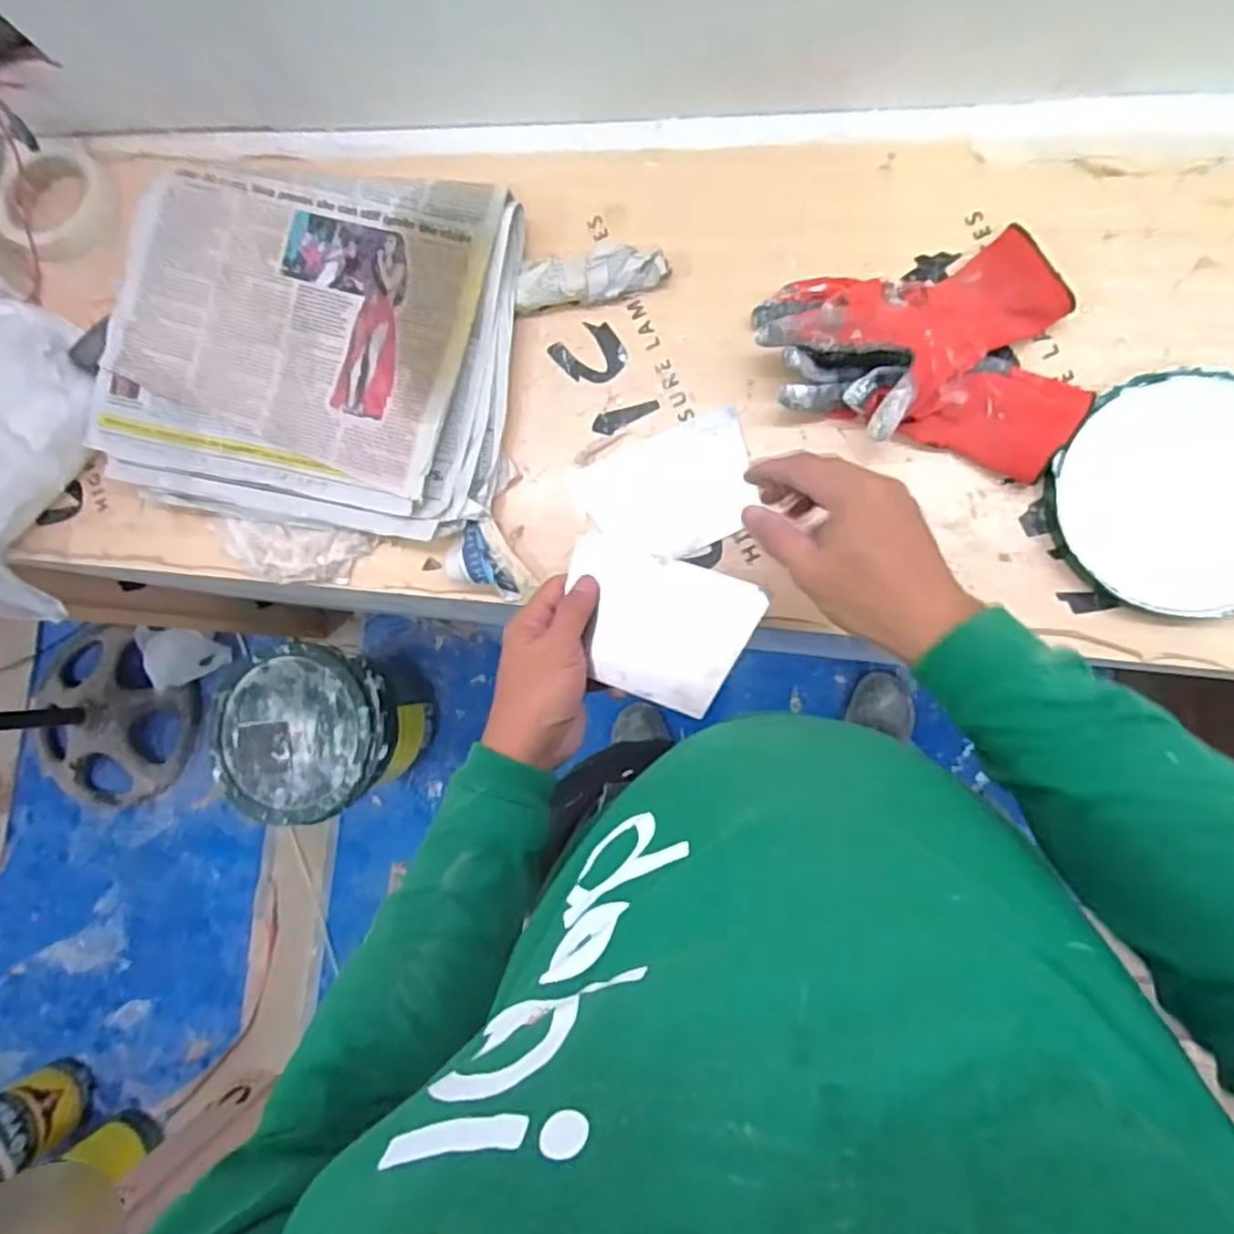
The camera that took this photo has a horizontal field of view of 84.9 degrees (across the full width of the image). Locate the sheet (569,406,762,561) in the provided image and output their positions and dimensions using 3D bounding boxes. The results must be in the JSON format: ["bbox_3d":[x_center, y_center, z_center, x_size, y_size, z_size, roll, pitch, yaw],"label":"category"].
[{"bbox_3d":[0.043,-0.098,0.544,0.136,0.009,0.098,-21,83,6],"label":"sheet"}]

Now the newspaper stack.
[{"bbox_3d":[-0.266,-0.229,0.572,0.357,0.038,0.290,10,87,9],"label":"newspaper stack"}]

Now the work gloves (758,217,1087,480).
[{"bbox_3d":[0.218,-0.178,0.486,0.204,0.054,0.166,-9,84,7],"label":"work gloves"}]

